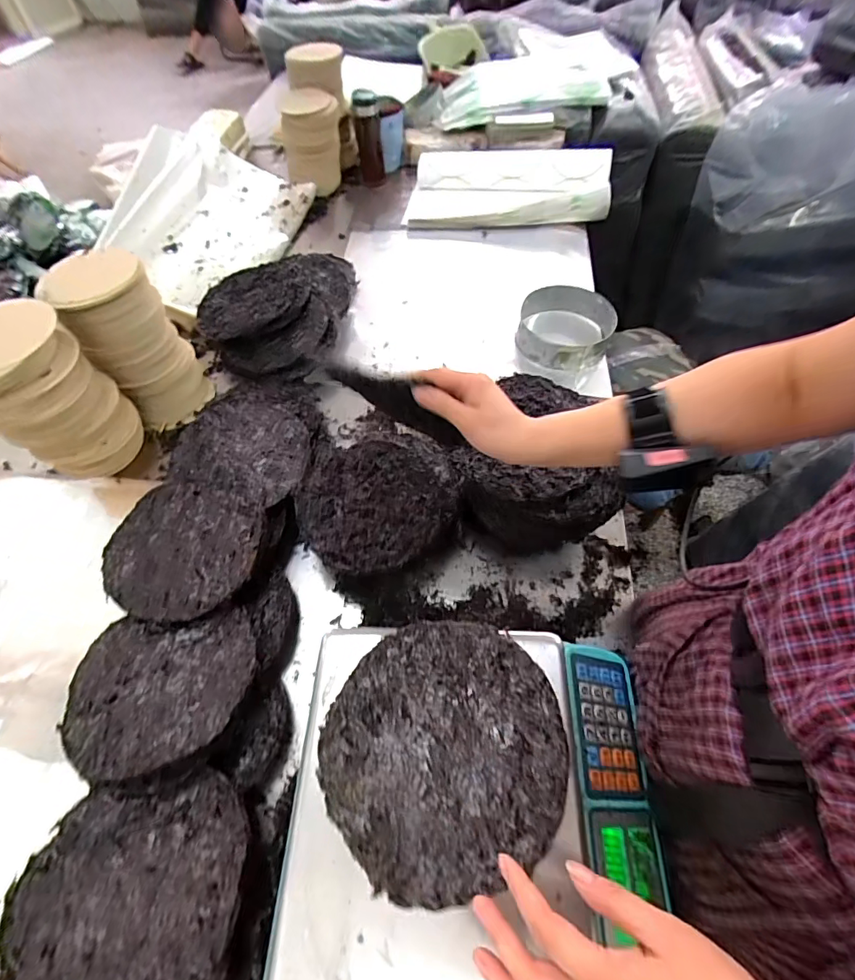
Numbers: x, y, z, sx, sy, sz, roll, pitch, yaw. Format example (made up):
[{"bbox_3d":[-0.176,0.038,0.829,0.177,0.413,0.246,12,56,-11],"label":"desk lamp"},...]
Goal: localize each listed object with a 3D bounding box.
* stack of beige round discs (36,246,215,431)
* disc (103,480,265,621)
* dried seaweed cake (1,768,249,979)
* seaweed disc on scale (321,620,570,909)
[{"bbox_3d":[-0.482,-0.241,0.764,0.141,0.257,0.151,-35,63,-18],"label":"stack of beige round discs"},{"bbox_3d":[-0.318,0.074,0.592,0.194,0.010,0.179,-1,58,2],"label":"disc"},{"bbox_3d":[-0.275,0.388,0.423,0.203,0.019,0.186,-10,58,-4],"label":"dried seaweed cake"},{"bbox_3d":[0.014,0.211,0.380,0.189,0.011,0.198,-1,58,2],"label":"seaweed disc on scale"}]

